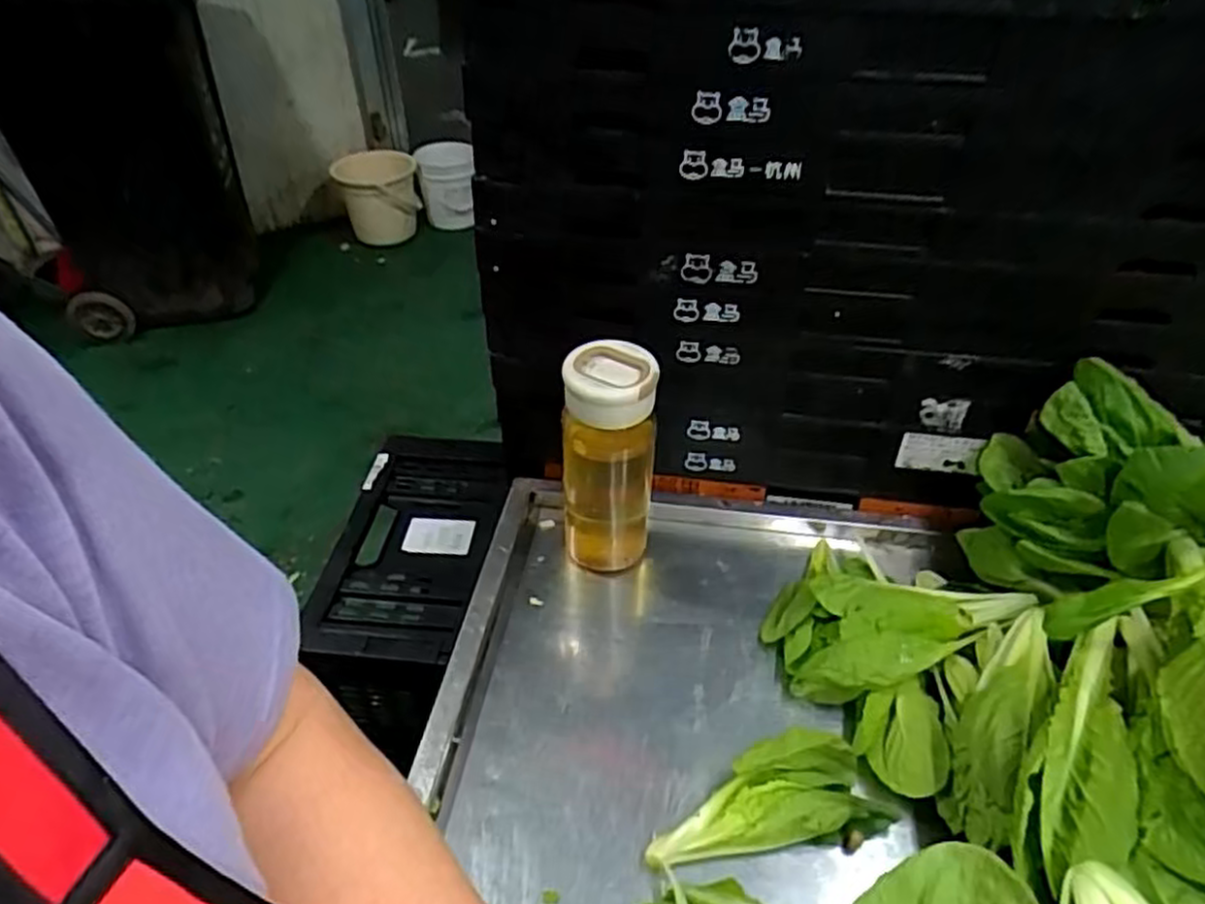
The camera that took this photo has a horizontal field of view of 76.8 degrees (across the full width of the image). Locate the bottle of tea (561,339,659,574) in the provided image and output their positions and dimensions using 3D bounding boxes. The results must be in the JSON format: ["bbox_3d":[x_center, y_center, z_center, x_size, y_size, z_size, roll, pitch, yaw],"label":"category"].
[{"bbox_3d":[0.004,0.012,0.634,0.072,0.210,0.076,-1,41,-1],"label":"bottle of tea"}]

